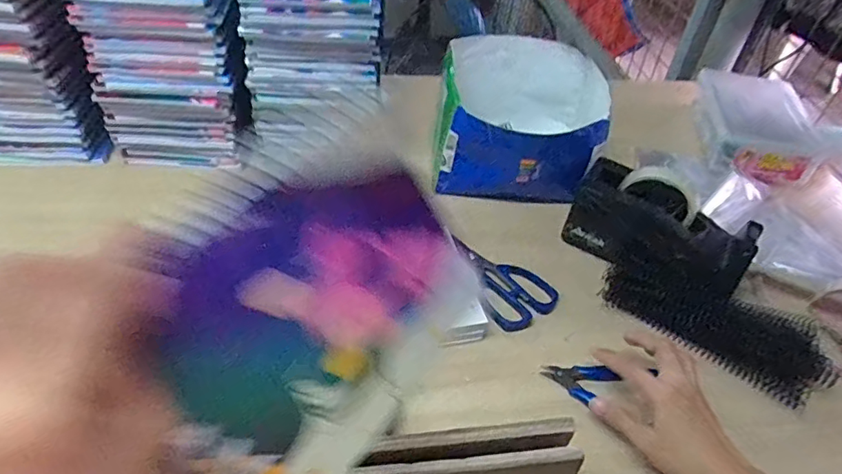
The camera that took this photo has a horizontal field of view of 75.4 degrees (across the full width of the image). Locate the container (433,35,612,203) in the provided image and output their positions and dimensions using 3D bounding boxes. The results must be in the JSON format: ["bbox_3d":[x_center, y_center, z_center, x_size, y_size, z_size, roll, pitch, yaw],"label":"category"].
[{"bbox_3d":[0.131,-0.157,0.737,0.215,0.125,0.217,12,44,6],"label":"container"}]

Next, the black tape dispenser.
[{"bbox_3d":[0.271,-0.010,0.623,0.194,0.089,0.099,27,48,20],"label":"black tape dispenser"}]

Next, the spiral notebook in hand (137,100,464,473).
[{"bbox_3d":[-0.055,0.047,0.226,0.182,0.149,0.005,-46,38,-21],"label":"spiral notebook in hand"}]

